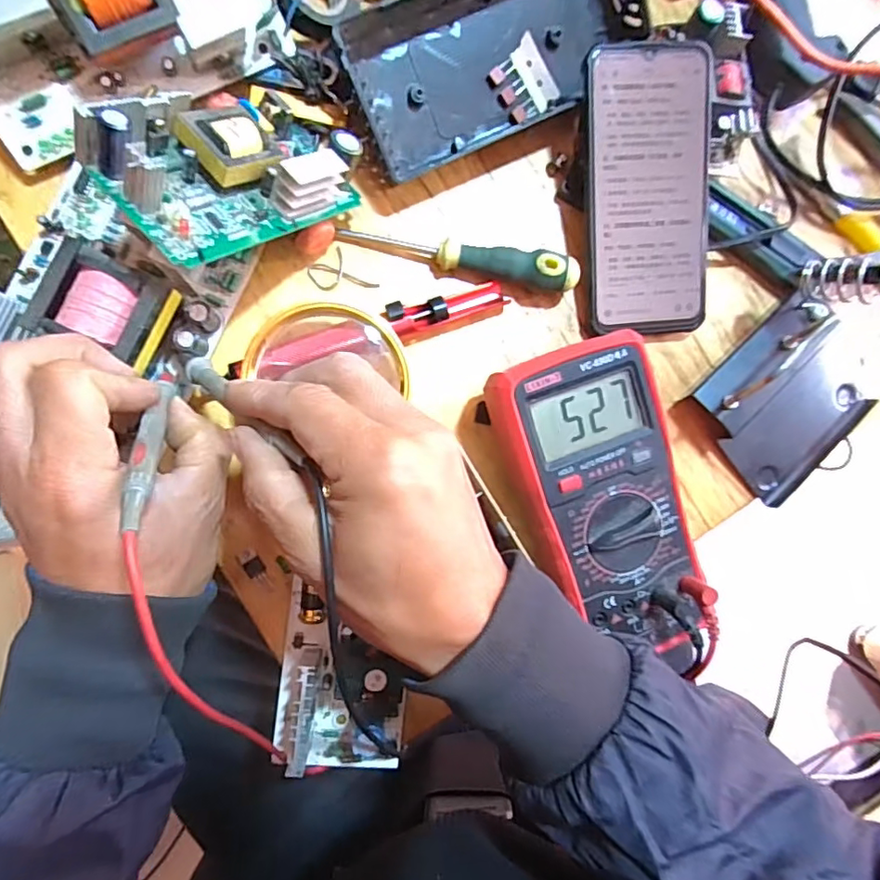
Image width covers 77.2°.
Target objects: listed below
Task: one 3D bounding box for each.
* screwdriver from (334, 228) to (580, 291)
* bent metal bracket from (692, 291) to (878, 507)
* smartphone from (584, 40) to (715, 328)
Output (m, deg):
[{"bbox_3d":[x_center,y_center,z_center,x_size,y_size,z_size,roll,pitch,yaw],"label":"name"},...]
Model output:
[{"bbox_3d":[0.011,-0.112,0.335,0.146,0.021,0.020,11,86,4],"label":"screwdriver"},{"bbox_3d":[0.232,-0.027,0.359,0.112,0.031,0.101,-43,94,-8],"label":"bent metal bracket"},{"bbox_3d":[0.128,-0.150,0.334,0.078,0.011,0.163,-7,102,-9],"label":"smartphone"}]

